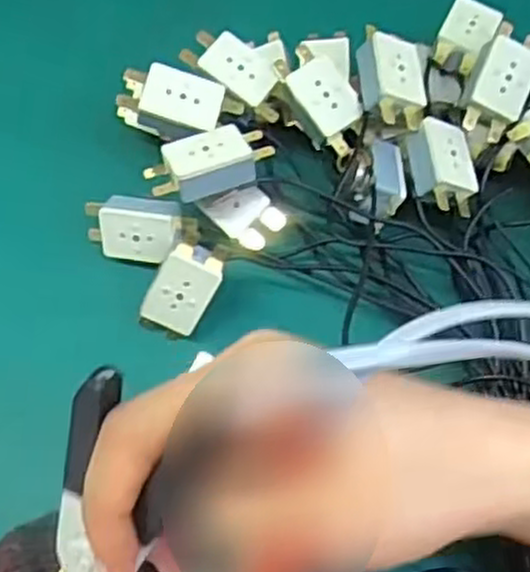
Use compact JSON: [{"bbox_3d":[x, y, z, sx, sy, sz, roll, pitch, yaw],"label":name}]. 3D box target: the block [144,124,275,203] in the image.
[{"bbox_3d":[-0.027,-0.059,0.376,0.058,0.012,0.029,-21,67,-10],"label":"block"}]

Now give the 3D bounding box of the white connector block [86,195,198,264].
[{"bbox_3d":[-0.061,-0.029,0.402,0.054,0.031,0.017,12,22,8],"label":"white connector block"}]

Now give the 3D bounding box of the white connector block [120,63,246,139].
[{"bbox_3d":[-0.043,-0.091,0.398,0.056,0.020,0.033,13,66,5],"label":"white connector block"}]

